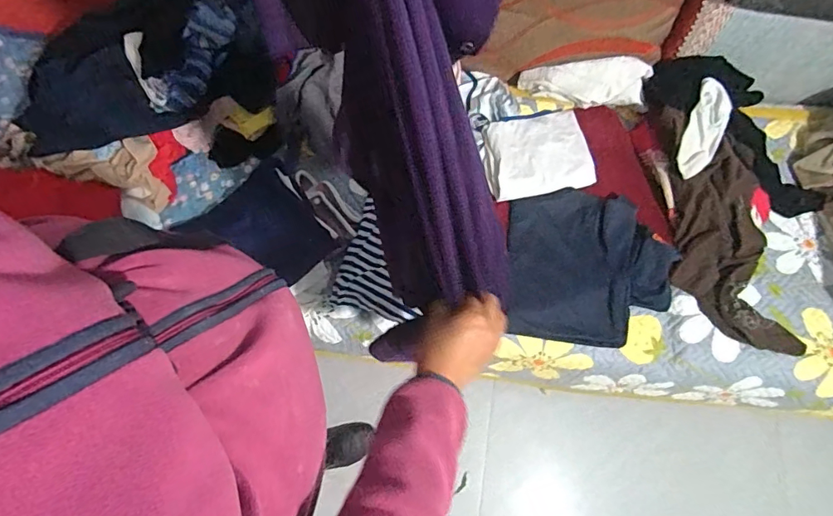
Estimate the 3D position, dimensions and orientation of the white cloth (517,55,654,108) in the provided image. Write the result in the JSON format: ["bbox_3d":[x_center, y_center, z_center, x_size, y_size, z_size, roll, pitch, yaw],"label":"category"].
[{"bbox_3d":[0.376,-0.399,1.083,0.276,0.024,0.105,3,91,16],"label":"white cloth"}]

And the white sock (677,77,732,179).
[{"bbox_3d":[0.582,-0.259,0.960,0.064,0.020,0.193,18,101,17],"label":"white sock"}]

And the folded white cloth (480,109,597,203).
[{"bbox_3d":[0.260,-0.227,1.043,0.224,0.032,0.184,-8,73,-3],"label":"folded white cloth"}]

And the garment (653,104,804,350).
[{"bbox_3d":[0.623,-0.055,0.983,0.212,0.065,0.526,-16,89,-6],"label":"garment"}]

